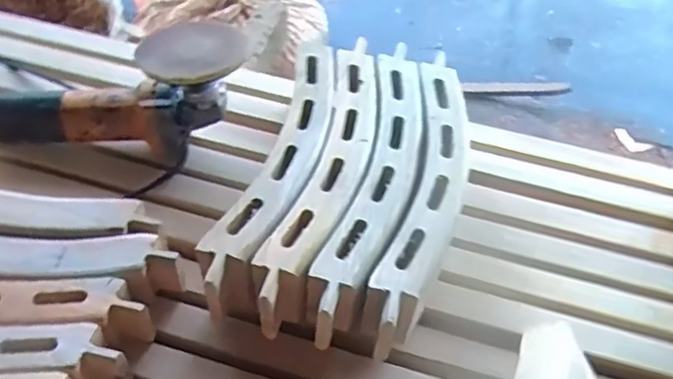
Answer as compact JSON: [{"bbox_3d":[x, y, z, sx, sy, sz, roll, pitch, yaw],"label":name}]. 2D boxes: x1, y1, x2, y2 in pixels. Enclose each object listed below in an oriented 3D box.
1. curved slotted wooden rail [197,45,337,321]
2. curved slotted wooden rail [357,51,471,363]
[{"bbox_3d":[-0.051,-0.021,0.626,0.066,0.071,0.322,15,51,9],"label":"curved slotted wooden rail"},{"bbox_3d":[0.089,0.005,0.619,0.070,0.075,0.334,12,51,7],"label":"curved slotted wooden rail"}]

